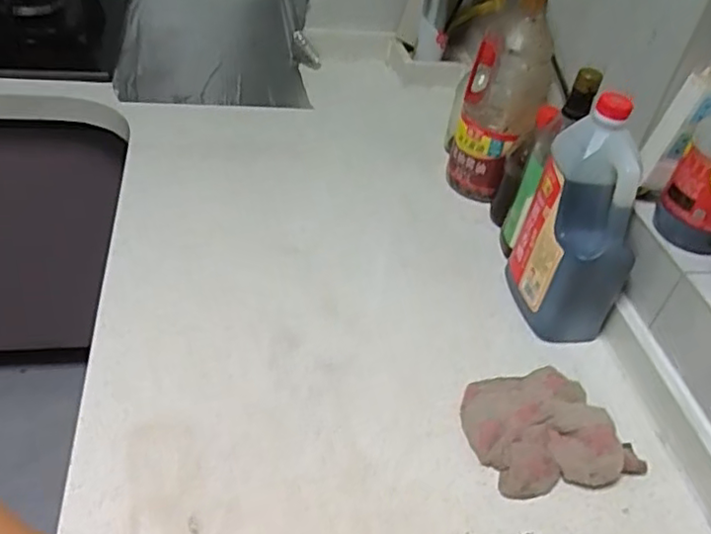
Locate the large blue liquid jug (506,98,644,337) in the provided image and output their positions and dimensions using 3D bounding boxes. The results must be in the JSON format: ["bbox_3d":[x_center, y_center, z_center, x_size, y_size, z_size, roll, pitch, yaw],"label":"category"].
[{"bbox_3d":[0.252,-0.047,0.722,0.089,0.241,0.122,1,42,-9],"label":"large blue liquid jug"}]

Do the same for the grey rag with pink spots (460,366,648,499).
[{"bbox_3d":[0.189,0.156,0.643,0.153,0.032,0.132,-5,43,-16],"label":"grey rag with pink spots"}]

